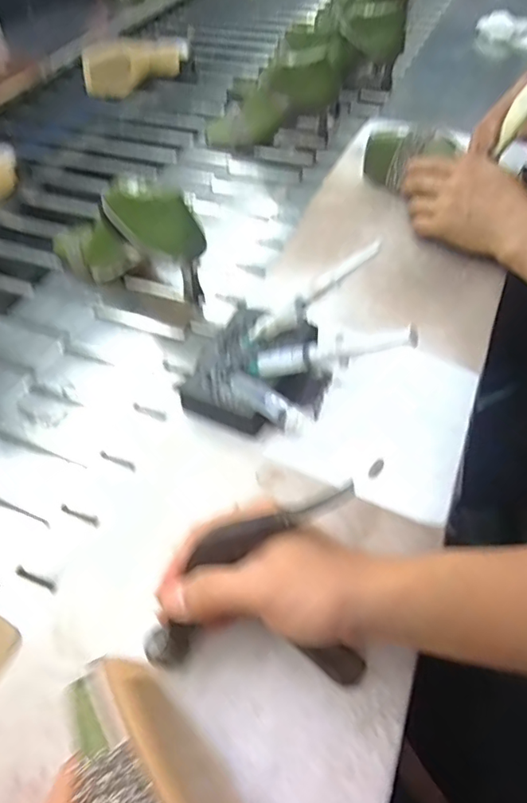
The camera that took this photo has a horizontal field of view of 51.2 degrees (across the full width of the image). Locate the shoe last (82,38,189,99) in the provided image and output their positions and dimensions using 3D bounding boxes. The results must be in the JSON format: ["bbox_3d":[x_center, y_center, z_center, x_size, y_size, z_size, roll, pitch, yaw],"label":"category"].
[{"bbox_3d":[-0.258,-0.682,1.117,0.211,0.079,0.075,-24,54,-18],"label":"shoe last"}]

